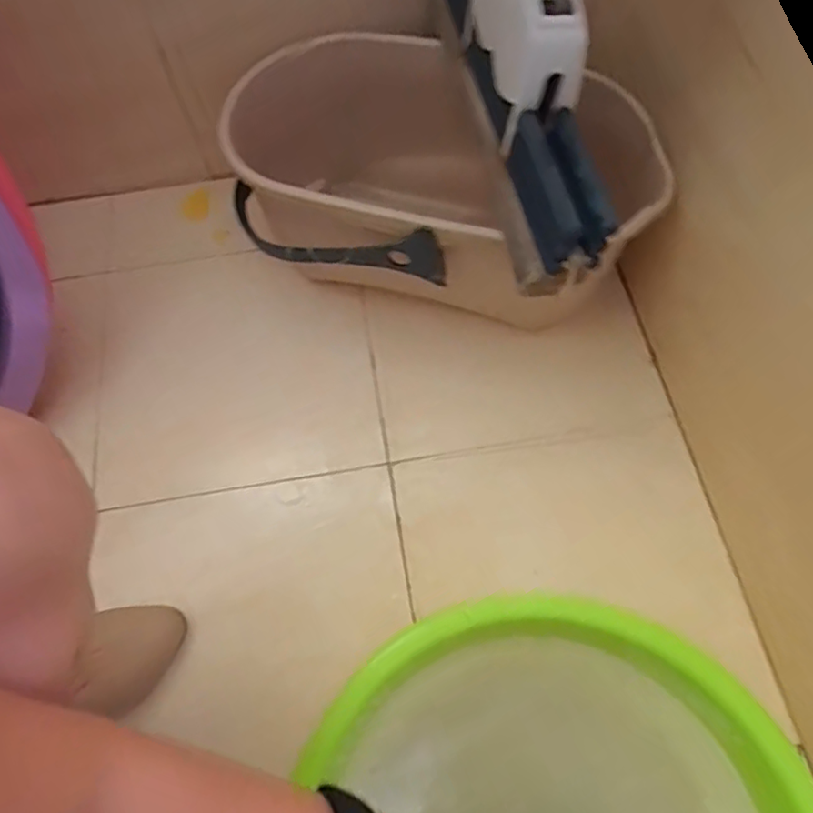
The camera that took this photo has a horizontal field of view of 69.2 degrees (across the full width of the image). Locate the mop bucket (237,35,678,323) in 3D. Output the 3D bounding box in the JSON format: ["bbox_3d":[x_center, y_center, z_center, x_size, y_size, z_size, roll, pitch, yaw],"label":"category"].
[{"bbox_3d":[0.025,-0.211,0.623,0.410,0.193,0.252,21,67,11],"label":"mop bucket"}]

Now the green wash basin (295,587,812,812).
[{"bbox_3d":[0.106,0.310,0.407,0.315,0.120,0.321,-1,65,1],"label":"green wash basin"}]

